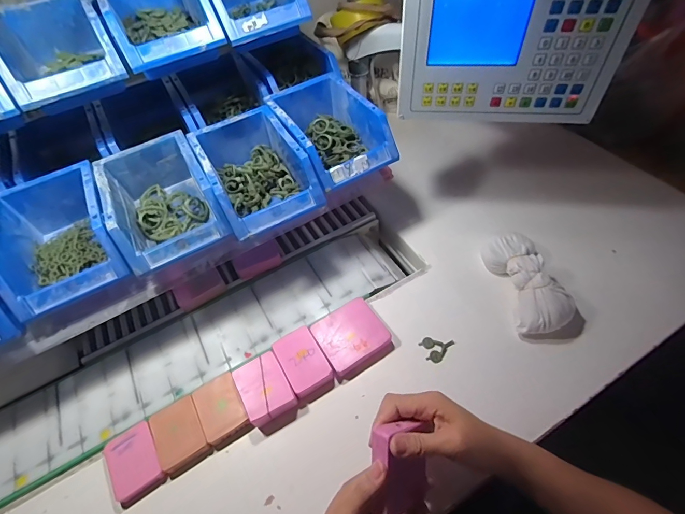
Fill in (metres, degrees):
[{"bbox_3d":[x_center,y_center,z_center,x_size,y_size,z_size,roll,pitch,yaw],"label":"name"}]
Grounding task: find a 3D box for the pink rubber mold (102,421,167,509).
[{"bbox_3d":[-0.243,0.238,0.424,0.057,0.011,0.075,-31,58,-17],"label":"pink rubber mold"}]

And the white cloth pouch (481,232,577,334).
[{"bbox_3d":[0.255,0.030,0.504,0.075,0.046,0.150,-10,55,-3],"label":"white cloth pouch"}]

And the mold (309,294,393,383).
[{"bbox_3d":[0.013,0.107,0.493,0.087,0.019,0.088,-28,57,-15],"label":"mold"}]

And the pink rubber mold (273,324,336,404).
[{"bbox_3d":[-0.050,0.138,0.473,0.052,0.021,0.085,-28,57,-15],"label":"pink rubber mold"}]

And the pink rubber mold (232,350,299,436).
[{"bbox_3d":[-0.094,0.167,0.452,0.056,0.031,0.082,-27,57,-14],"label":"pink rubber mold"}]

